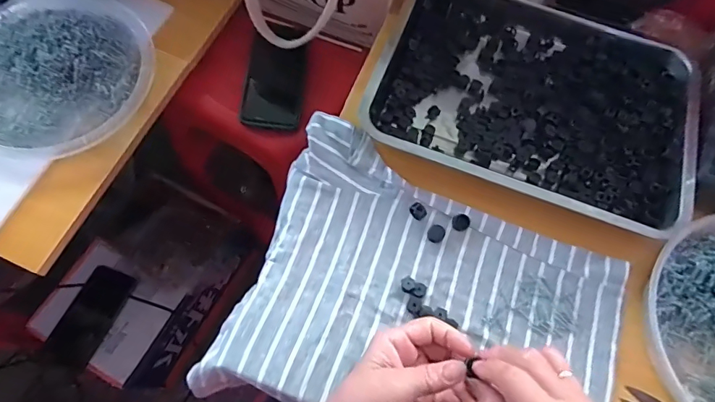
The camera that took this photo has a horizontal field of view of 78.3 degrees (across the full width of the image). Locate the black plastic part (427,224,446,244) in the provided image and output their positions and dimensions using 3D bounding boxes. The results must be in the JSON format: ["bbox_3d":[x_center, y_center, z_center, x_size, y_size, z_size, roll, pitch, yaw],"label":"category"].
[{"bbox_3d":[0.080,0.033,0.445,0.017,0.004,0.018,1,69,-3],"label":"black plastic part"}]

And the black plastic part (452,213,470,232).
[{"bbox_3d":[0.106,0.022,0.449,0.017,0.011,0.017,1,69,-3],"label":"black plastic part"}]

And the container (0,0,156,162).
[{"bbox_3d":[-0.370,-0.165,0.520,0.222,0.028,0.240,1,69,-3],"label":"container"}]

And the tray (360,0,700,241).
[{"bbox_3d":[0.201,-0.129,0.497,0.339,0.033,0.266,20,69,5],"label":"tray"}]

